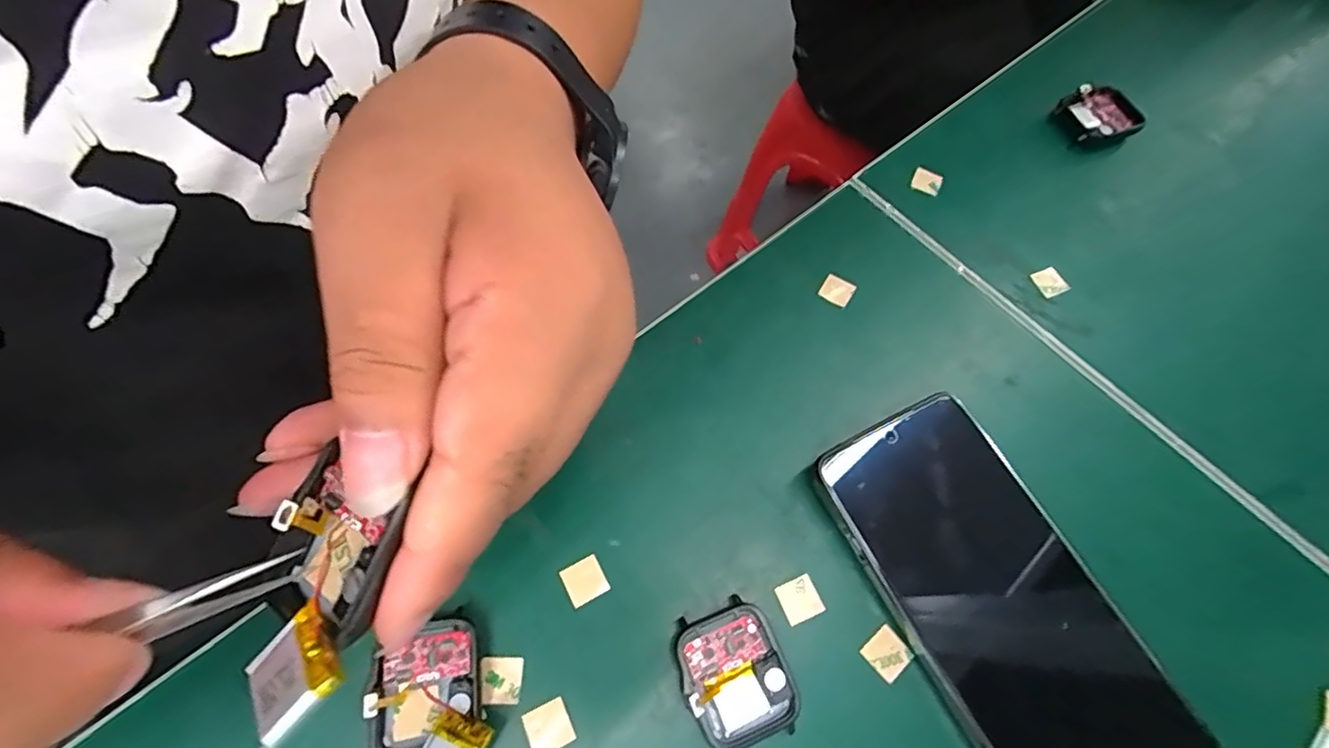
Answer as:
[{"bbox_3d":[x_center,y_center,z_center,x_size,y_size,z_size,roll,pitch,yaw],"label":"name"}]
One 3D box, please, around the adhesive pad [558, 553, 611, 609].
[{"bbox_3d":[-0.032,0.082,0.228,0.016,0.004,0.015,-27,69,-15],"label":"adhesive pad"}]

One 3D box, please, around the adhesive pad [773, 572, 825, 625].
[{"bbox_3d":[0.054,0.090,0.230,0.016,0.004,0.015,-21,68,-12],"label":"adhesive pad"}]

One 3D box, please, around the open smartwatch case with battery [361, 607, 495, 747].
[{"bbox_3d":[-0.082,0.116,0.201,0.038,0.019,0.053,-19,67,-12],"label":"open smartwatch case with battery"}]

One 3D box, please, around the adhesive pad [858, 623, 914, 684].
[{"bbox_3d":[0.087,0.108,0.223,0.016,0.004,0.016,-36,72,-18],"label":"adhesive pad"}]

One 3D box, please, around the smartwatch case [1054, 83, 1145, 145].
[{"bbox_3d":[0.261,-0.155,0.350,0.036,0.021,0.039,-17,67,-11],"label":"smartwatch case"}]

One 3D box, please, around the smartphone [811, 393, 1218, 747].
[{"bbox_3d":[0.132,0.089,0.227,0.079,0.015,0.159,-26,69,-14],"label":"smartphone"}]

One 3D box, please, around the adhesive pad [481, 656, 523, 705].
[{"bbox_3d":[-0.060,0.113,0.212,0.015,0.004,0.015,1,65,-3],"label":"adhesive pad"}]

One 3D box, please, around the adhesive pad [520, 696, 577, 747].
[{"bbox_3d":[-0.042,0.127,0.207,0.016,0.004,0.015,-24,69,-13],"label":"adhesive pad"}]

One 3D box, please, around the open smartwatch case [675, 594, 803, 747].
[{"bbox_3d":[0.026,0.111,0.213,0.038,0.013,0.046,-21,68,-12],"label":"open smartwatch case"}]

